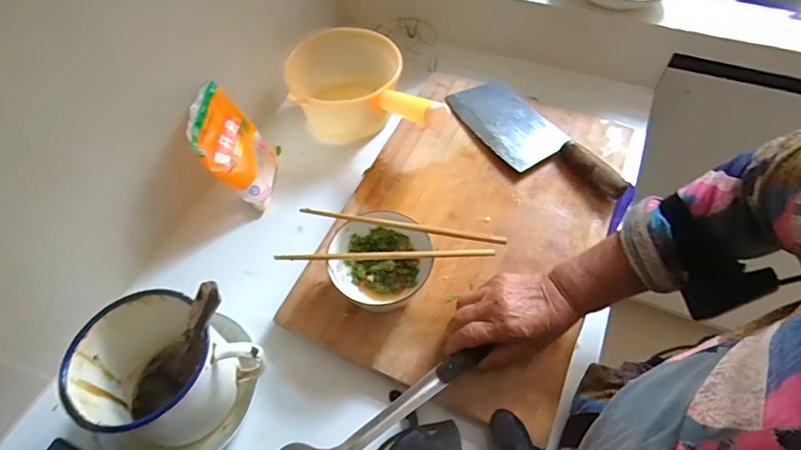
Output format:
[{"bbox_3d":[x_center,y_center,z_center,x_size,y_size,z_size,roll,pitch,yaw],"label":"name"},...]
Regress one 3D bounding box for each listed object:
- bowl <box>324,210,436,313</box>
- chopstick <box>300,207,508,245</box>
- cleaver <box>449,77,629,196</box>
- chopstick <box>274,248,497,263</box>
[{"bbox_3d":[-0.024,0.039,0.525,0.106,0.069,0.100,-2,56,2],"label":"bowl"},{"bbox_3d":[0.001,0.000,0.510,0.231,0.009,0.009,9,58,7],"label":"chopstick"},{"bbox_3d":[0.184,-0.124,0.645,0.101,0.031,0.276,-30,61,-17],"label":"cleaver"},{"bbox_3d":[-0.016,0.033,0.490,0.231,0.012,0.008,-2,57,0],"label":"chopstick"}]

